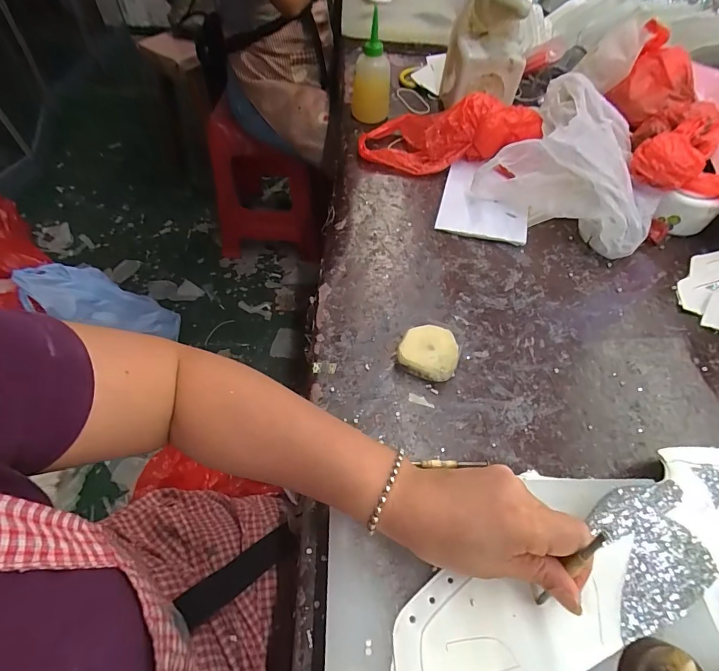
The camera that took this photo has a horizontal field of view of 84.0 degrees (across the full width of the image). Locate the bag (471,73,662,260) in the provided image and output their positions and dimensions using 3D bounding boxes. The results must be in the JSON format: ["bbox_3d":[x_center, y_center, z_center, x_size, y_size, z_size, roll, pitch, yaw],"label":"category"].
[{"bbox_3d":[0.327,-0.246,0.575,0.231,0.121,0.224,35,61,20],"label":"bag"}]

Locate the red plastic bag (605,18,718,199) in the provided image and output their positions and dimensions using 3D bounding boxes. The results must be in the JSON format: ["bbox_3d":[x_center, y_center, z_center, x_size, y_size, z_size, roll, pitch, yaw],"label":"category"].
[{"bbox_3d":[0.459,-0.319,0.566,0.146,0.101,0.255,8,55,3],"label":"red plastic bag"}]

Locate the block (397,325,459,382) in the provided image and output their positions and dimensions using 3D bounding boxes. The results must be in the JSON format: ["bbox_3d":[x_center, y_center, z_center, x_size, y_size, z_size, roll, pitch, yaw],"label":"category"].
[{"bbox_3d":[0.077,0.019,0.437,0.062,0.025,0.056,27,58,15],"label":"block"}]

